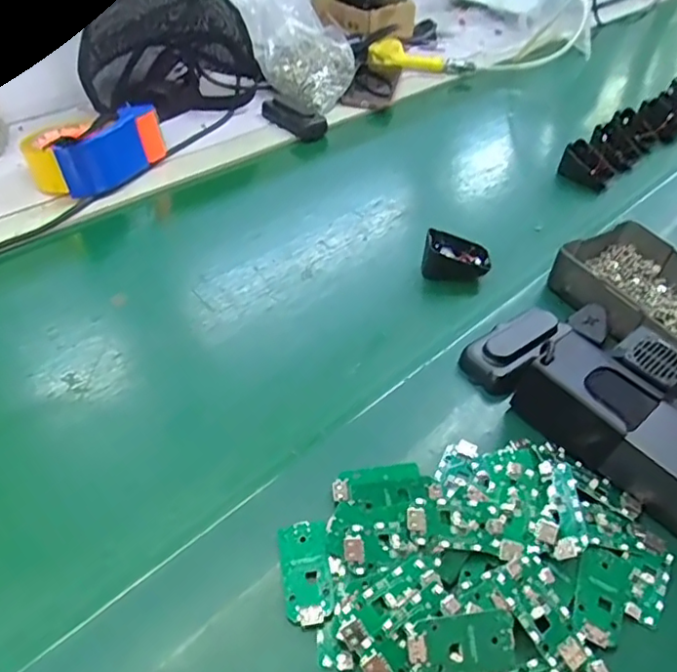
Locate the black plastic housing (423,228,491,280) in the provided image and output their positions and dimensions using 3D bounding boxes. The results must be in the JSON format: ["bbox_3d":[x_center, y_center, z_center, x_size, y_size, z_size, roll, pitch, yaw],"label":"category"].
[{"bbox_3d":[0.121,-0.080,0.604,0.067,0.031,0.052,14,44,10],"label":"black plastic housing"}]

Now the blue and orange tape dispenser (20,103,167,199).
[{"bbox_3d":[-0.293,-0.220,0.695,0.103,0.070,0.144,26,47,22],"label":"blue and orange tape dispenser"}]

